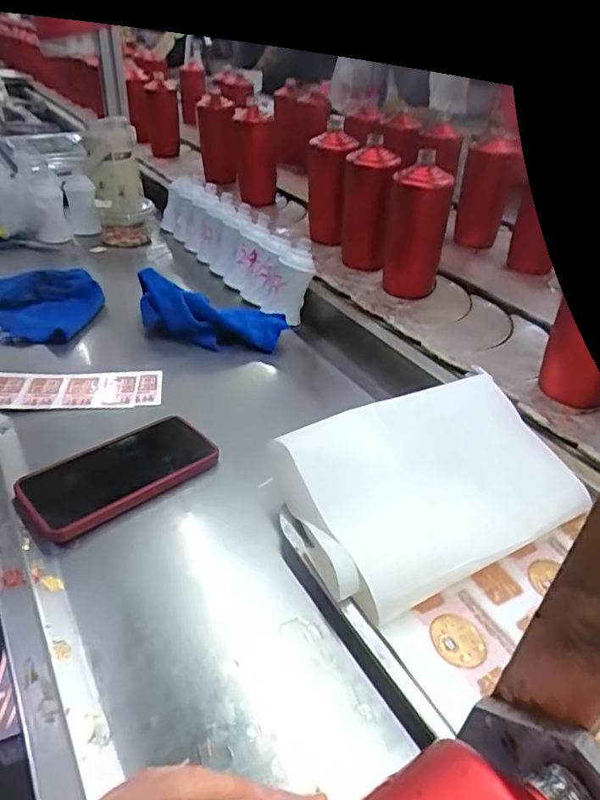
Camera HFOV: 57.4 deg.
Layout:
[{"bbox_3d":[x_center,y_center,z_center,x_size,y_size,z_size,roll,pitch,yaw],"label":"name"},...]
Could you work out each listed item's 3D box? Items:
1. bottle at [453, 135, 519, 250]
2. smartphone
[{"bbox_3d":[0.333,-0.375,0.991,0.083,0.172,0.082,12,37,13],"label":"bottle"},{"bbox_3d":[-0.165,0.065,0.502,0.166,0.021,0.086,-27,45,-34],"label":"smartphone"}]

